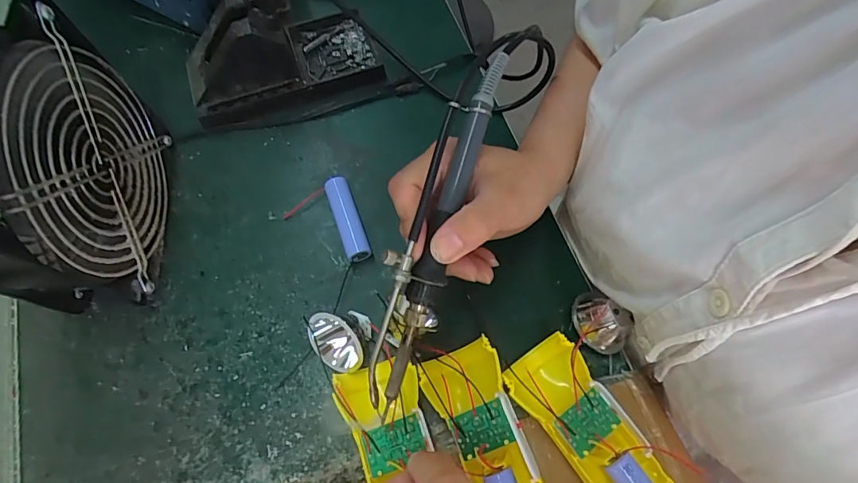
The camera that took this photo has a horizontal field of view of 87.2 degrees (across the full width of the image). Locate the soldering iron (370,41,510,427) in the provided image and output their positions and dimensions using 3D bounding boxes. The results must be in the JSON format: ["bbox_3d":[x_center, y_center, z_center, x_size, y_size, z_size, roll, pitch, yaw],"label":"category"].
[{"bbox_3d":[0.001,-0.009,0.244,0.026,0.021,0.199,18,87,4],"label":"soldering iron"}]

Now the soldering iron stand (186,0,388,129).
[{"bbox_3d":[-0.115,-0.150,0.347,0.148,0.078,0.070,-21,70,-11],"label":"soldering iron stand"}]

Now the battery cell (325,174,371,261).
[{"bbox_3d":[-0.060,-0.017,0.331,0.017,0.021,0.062,-19,70,-11],"label":"battery cell"}]

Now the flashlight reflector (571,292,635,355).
[{"bbox_3d":[0.114,0.053,0.302,0.024,0.034,0.041,-24,71,-13],"label":"flashlight reflector"}]

